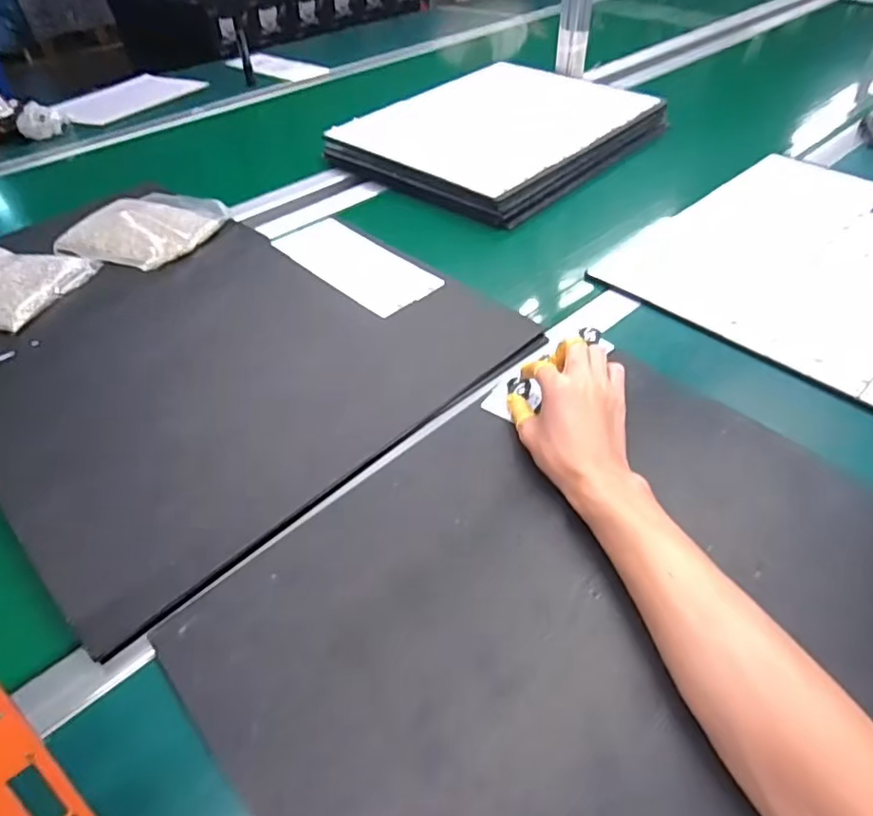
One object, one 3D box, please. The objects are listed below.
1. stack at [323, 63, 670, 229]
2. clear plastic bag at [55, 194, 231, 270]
[{"bbox_3d":[0.108,-0.471,0.998,0.389,0.044,0.486,28,53,28],"label":"stack"},{"bbox_3d":[-0.386,-0.246,0.795,0.169,0.024,0.169,13,47,15],"label":"clear plastic bag"}]

